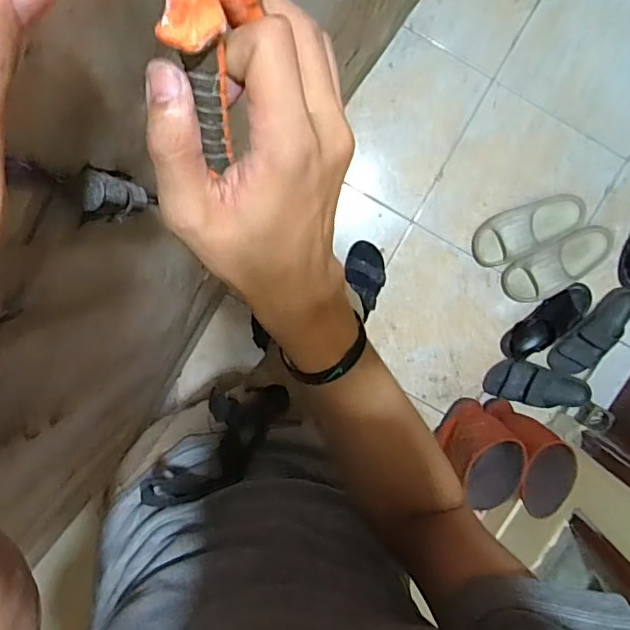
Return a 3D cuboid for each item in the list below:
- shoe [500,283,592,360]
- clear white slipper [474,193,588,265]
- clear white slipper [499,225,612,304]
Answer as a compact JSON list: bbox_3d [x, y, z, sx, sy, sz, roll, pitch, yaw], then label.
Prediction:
[{"bbox_3d":[0.620,0.019,1.528,0.264,0.053,0.110,-40,98,5],"label":"shoe"},{"bbox_3d":[0.555,-0.227,1.478,0.300,0.096,0.124,-26,99,3],"label":"clear white slipper"},{"bbox_3d":[0.642,-0.138,1.487,0.311,0.093,0.128,-29,99,4],"label":"clear white slipper"}]

